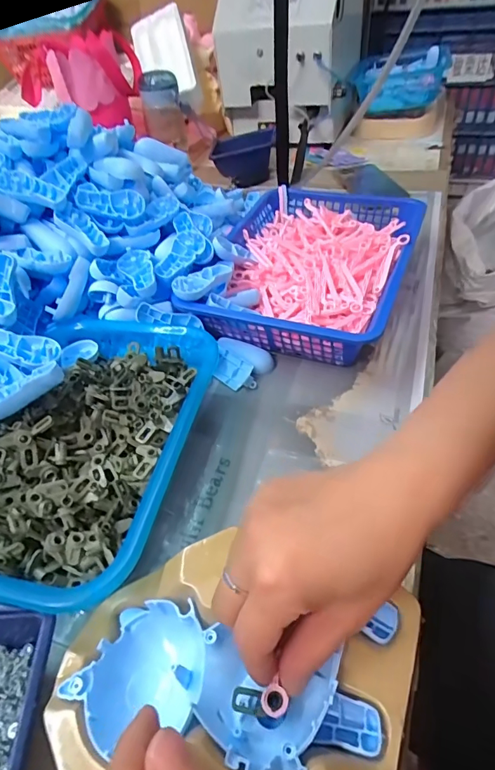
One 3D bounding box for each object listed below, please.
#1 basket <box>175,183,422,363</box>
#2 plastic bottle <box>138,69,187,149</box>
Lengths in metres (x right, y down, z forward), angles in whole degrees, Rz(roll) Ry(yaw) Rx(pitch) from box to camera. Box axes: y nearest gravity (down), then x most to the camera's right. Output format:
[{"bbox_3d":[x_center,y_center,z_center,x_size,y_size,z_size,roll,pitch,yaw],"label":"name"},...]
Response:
[{"bbox_3d":[0.071,-0.142,0.525,0.218,0.064,0.293,15,49,20],"label":"basket"},{"bbox_3d":[-0.155,-0.514,0.829,0.075,0.110,0.060,-15,46,-8],"label":"plastic bottle"}]

